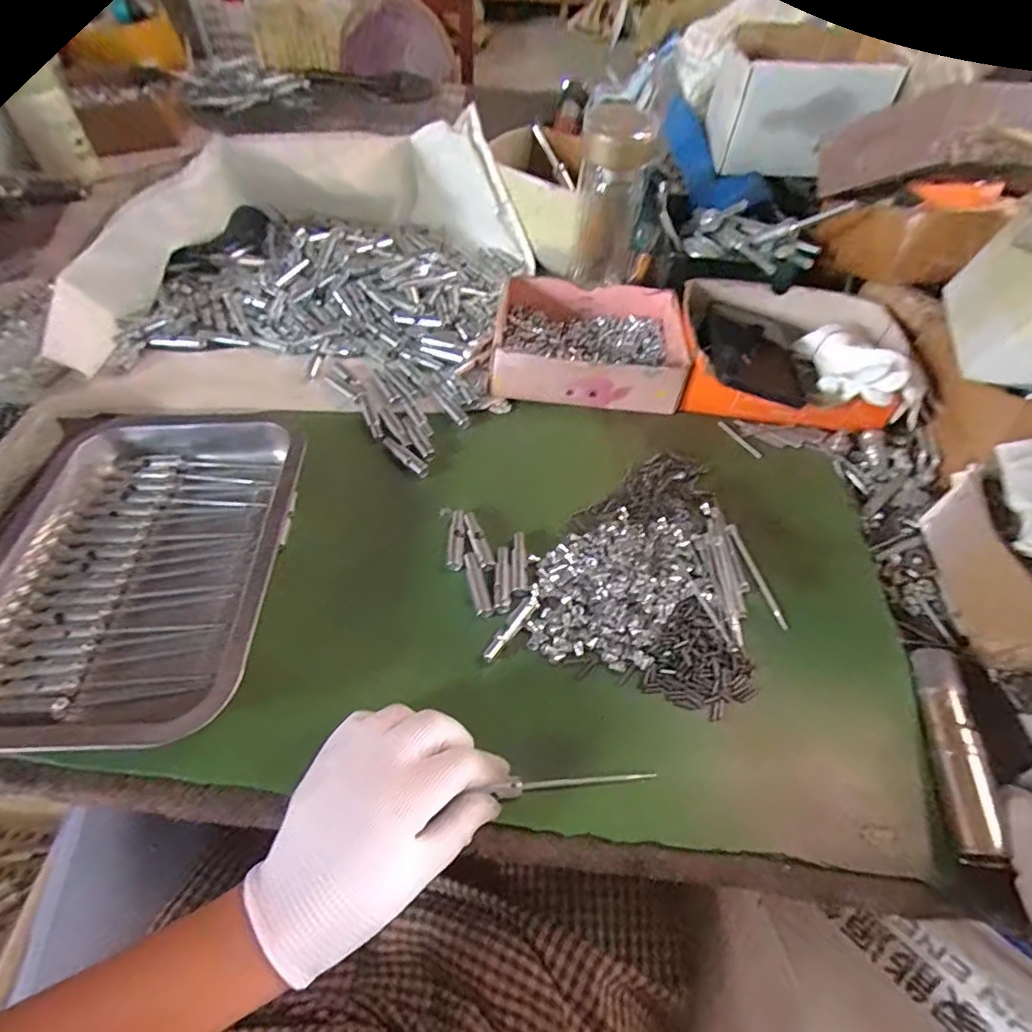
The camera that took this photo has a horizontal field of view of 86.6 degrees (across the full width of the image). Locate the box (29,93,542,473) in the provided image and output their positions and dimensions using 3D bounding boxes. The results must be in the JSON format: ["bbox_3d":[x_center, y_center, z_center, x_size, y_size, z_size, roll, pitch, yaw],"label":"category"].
[{"bbox_3d":[-0.209,-0.279,0.560,0.401,0.106,0.425,9,56,5],"label":"box"}]

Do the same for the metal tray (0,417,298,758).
[{"bbox_3d":[-0.262,0.027,0.380,0.201,0.042,0.265,-3,56,-4],"label":"metal tray"}]

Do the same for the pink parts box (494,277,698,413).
[{"bbox_3d":[0.070,-0.172,0.526,0.178,0.046,0.142,3,56,1],"label":"pink parts box"}]

